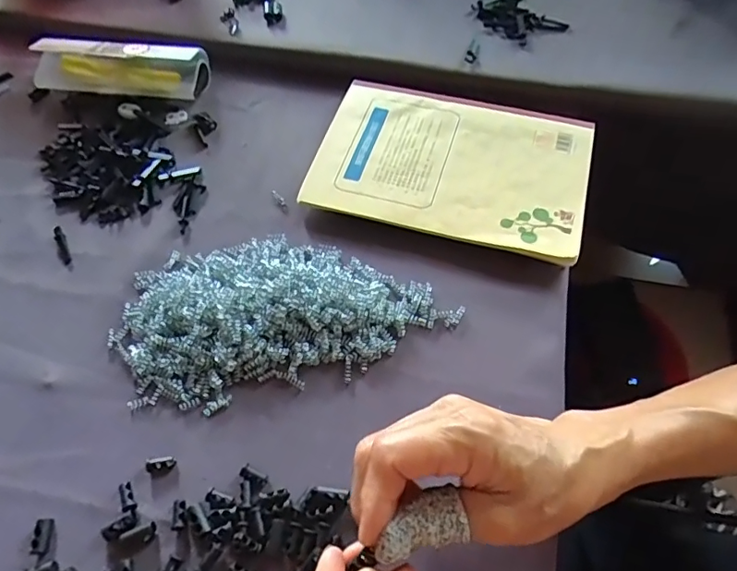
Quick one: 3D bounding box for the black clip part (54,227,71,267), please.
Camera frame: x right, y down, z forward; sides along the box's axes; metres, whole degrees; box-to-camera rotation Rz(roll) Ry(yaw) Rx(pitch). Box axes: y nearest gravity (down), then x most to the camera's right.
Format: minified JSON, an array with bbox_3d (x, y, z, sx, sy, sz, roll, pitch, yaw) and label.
[{"bbox_3d":[-0.234,-0.031,0.396,0.009,0.005,0.037,-25,62,-10],"label":"black clip part"}]

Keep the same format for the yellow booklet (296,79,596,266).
[{"bbox_3d":[0.065,-0.099,0.403,0.200,0.013,0.139,14,62,12],"label":"yellow booklet"}]

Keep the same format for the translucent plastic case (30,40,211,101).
[{"bbox_3d":[-0.229,-0.199,0.469,0.159,0.033,0.044,7,61,8],"label":"translucent plastic case"}]

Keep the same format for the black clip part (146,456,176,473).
[{"bbox_3d":[-0.125,0.106,0.310,0.017,0.004,0.008,-8,60,-1],"label":"black clip part"}]

